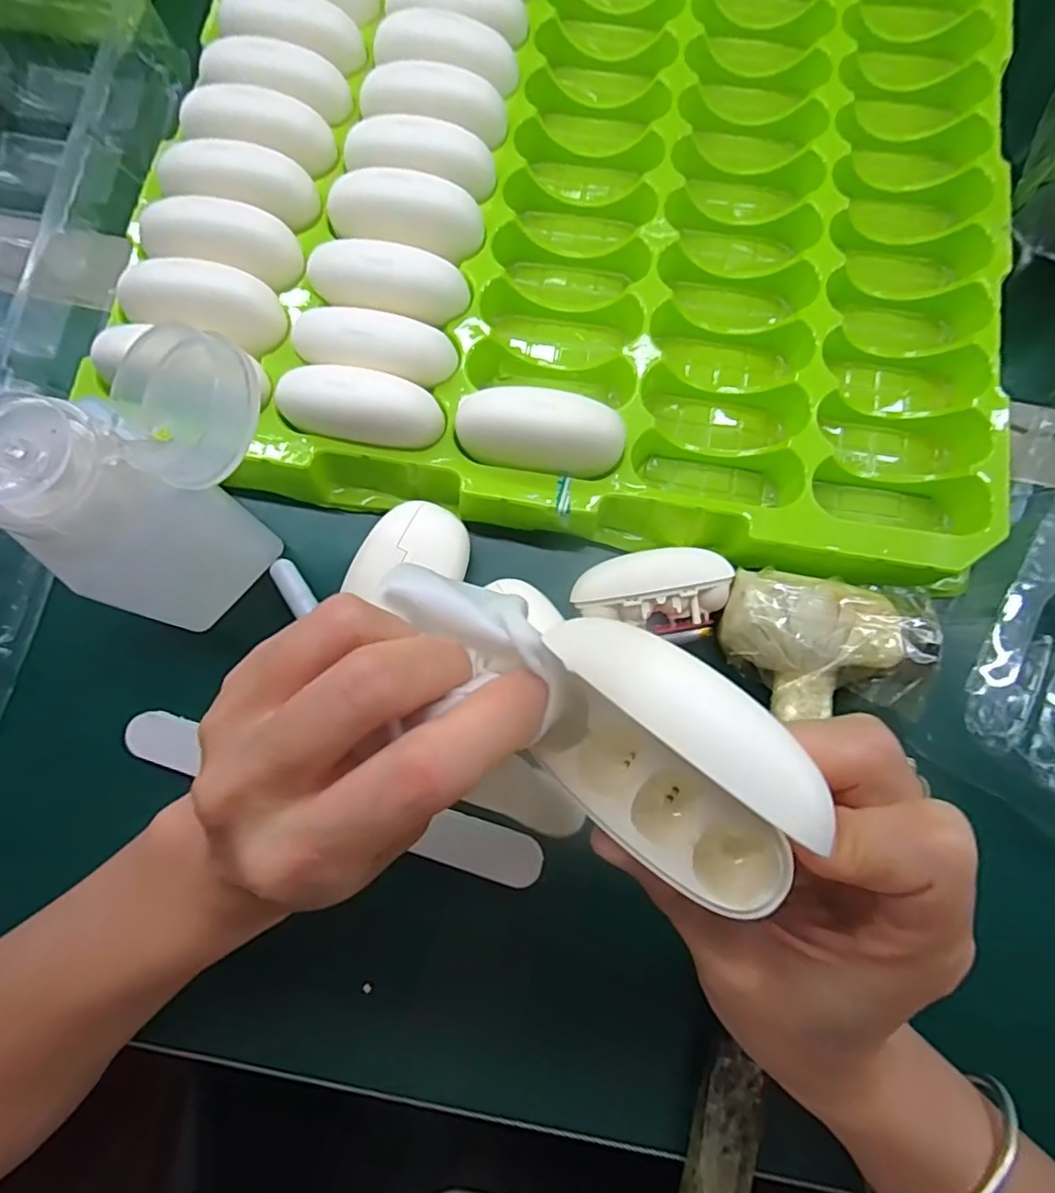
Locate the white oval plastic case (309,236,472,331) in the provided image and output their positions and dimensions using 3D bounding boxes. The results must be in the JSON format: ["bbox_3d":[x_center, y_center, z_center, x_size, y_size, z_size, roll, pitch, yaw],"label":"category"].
[{"bbox_3d":[-0.059,-0.132,0.245,0.064,0.028,0.024,6,80,1],"label":"white oval plastic case"}]

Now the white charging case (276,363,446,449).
[{"bbox_3d":[-0.069,-0.075,0.233,0.066,0.030,0.024,6,80,1],"label":"white charging case"}]

